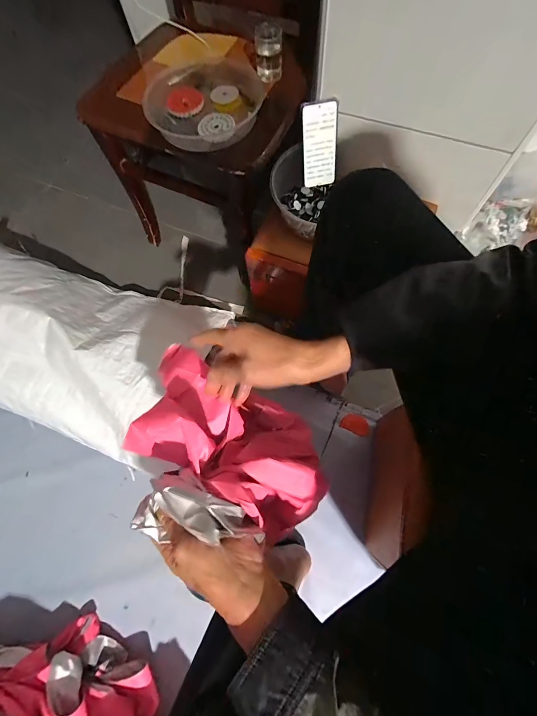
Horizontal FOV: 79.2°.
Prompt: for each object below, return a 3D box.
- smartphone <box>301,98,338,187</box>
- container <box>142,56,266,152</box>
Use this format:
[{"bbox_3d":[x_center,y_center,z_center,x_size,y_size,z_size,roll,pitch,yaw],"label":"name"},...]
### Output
[{"bbox_3d":[0.110,-0.453,0.692,0.077,0.155,0.014,-18,49,-4],"label":"smartphone"},{"bbox_3d":[-0.129,-0.506,0.652,0.228,0.053,0.240,4,71,5],"label":"container"}]

